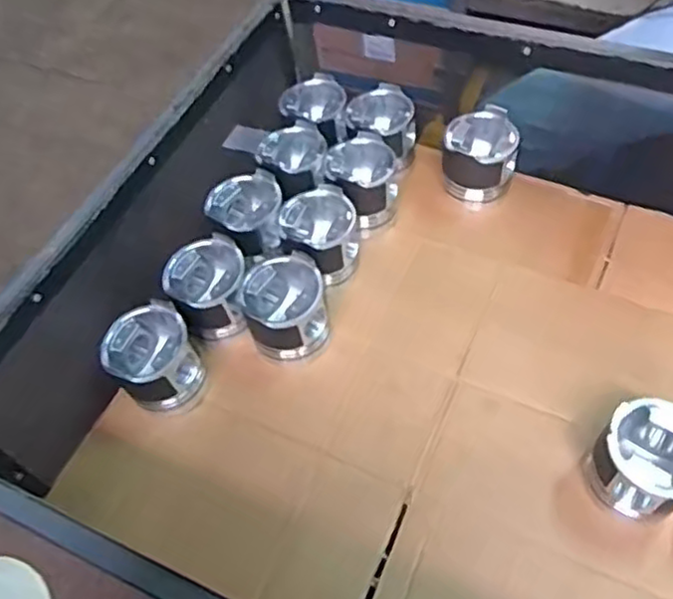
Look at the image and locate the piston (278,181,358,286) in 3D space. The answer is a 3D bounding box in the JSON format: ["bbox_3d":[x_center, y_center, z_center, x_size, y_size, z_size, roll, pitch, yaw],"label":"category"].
[{"bbox_3d":[-0.020,-0.070,0.877,0.095,0.105,0.101,-2,55,2],"label":"piston"}]

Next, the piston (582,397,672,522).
[{"bbox_3d":[0.316,0.165,0.691,0.097,0.095,0.092,-2,55,2],"label":"piston"}]

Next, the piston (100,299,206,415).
[{"bbox_3d":[-0.212,0.070,0.797,0.093,0.090,0.095,-2,55,2],"label":"piston"}]

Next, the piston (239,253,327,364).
[{"bbox_3d":[-0.060,0.017,0.816,0.094,0.110,0.096,-2,55,2],"label":"piston"}]

